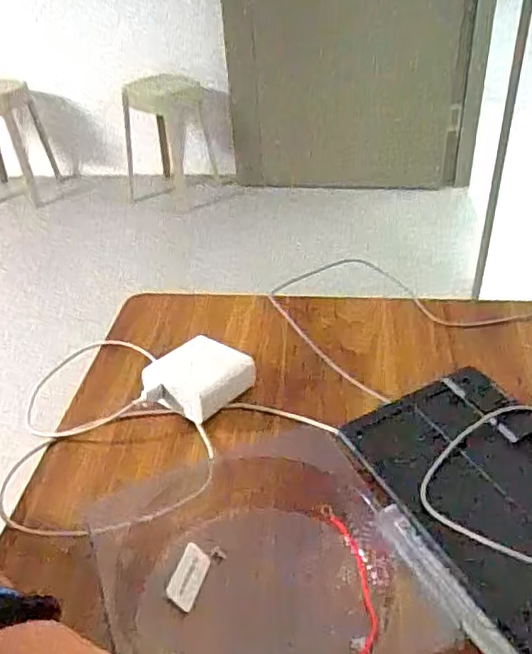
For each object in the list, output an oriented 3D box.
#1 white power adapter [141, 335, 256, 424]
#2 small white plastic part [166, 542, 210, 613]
[{"bbox_3d":[-0.054,0.043,0.499,0.084,0.034,0.059,-31,45,-32],"label":"white power adapter"},{"bbox_3d":[-0.046,0.150,0.370,0.005,0.023,0.034,-22,27,39],"label":"small white plastic part"}]

